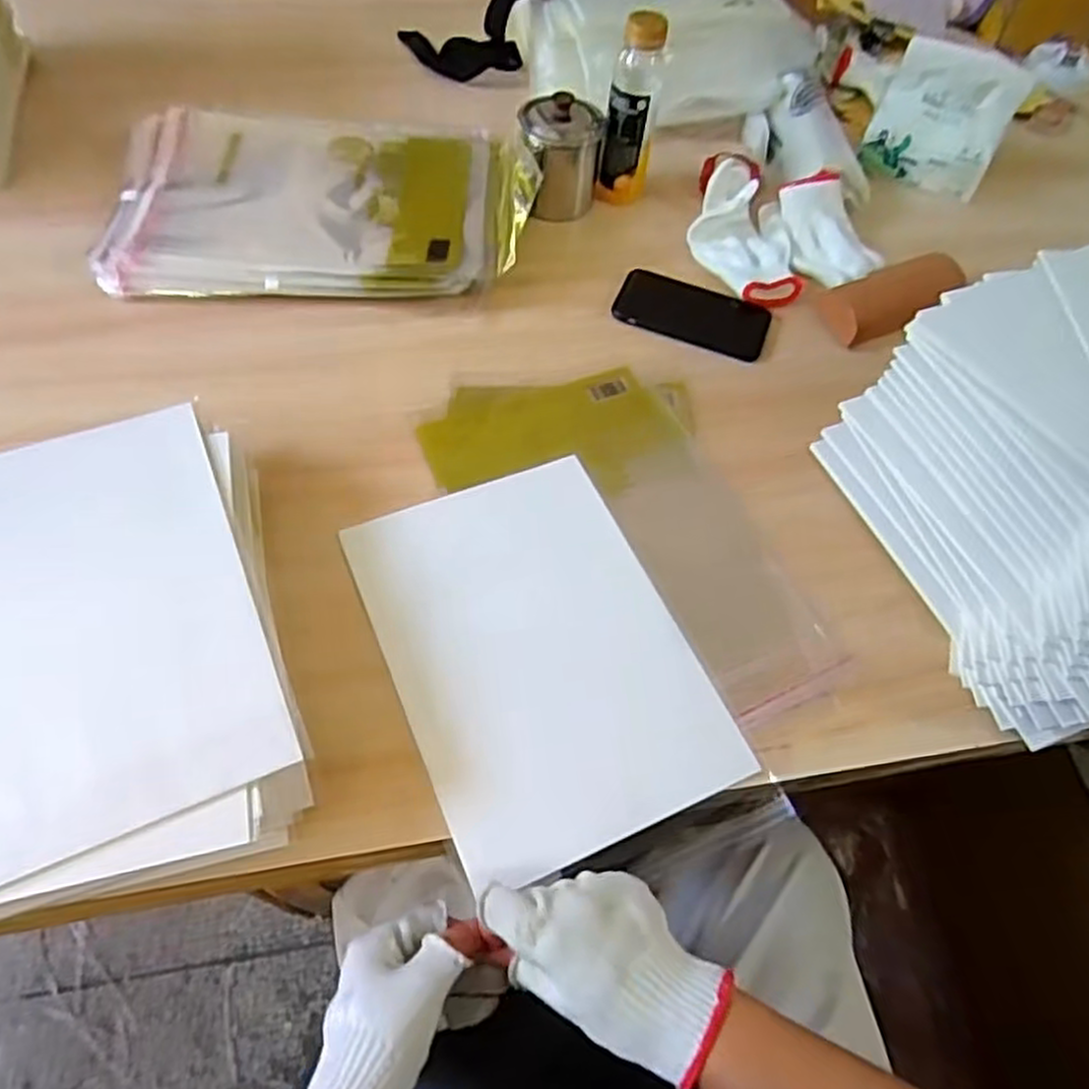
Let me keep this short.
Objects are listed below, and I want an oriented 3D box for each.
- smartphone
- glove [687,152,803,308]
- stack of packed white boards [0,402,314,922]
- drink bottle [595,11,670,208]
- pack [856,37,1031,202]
[{"bbox_3d":[0.149,-0.231,0.758,0.152,0.014,0.077,19,59,7],"label":"smartphone"},{"bbox_3d":[0.211,-0.349,0.810,0.108,0.037,0.219,4,58,-2],"label":"glove"},{"bbox_3d":[-0.299,0.069,0.492,0.240,0.078,0.306,-16,61,-14],"label":"stack of packed white boards"},{"bbox_3d":[0.092,-0.452,0.787,0.050,0.184,0.055,10,58,2],"label":"drink bottle"},{"bbox_3d":[0.437,-0.468,0.831,0.132,0.133,0.023,29,30,14],"label":"pack"}]

